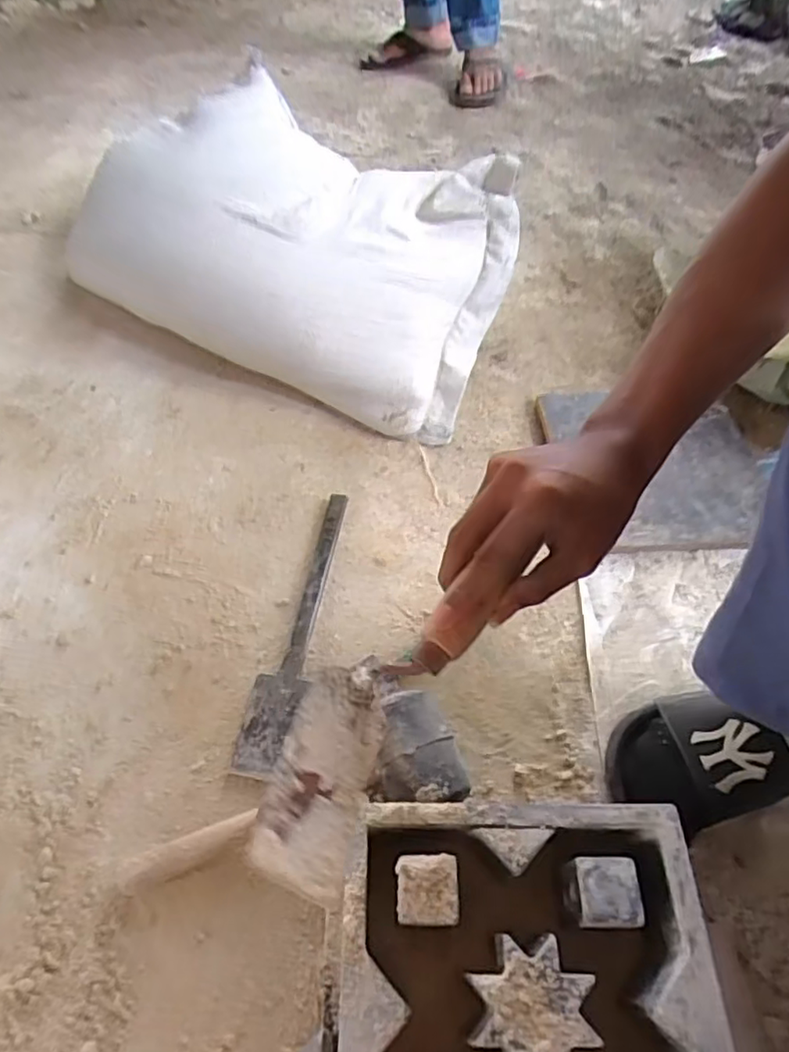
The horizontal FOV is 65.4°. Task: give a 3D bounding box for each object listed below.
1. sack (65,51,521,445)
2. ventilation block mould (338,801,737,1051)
[{"bbox_3d":[-0.133,-0.423,0.890,0.587,0.199,0.472,16,58,11],"label":"sack"},{"bbox_3d":[0.083,0.305,0.395,0.227,0.100,0.215,-2,52,2],"label":"ventilation block mould"}]

